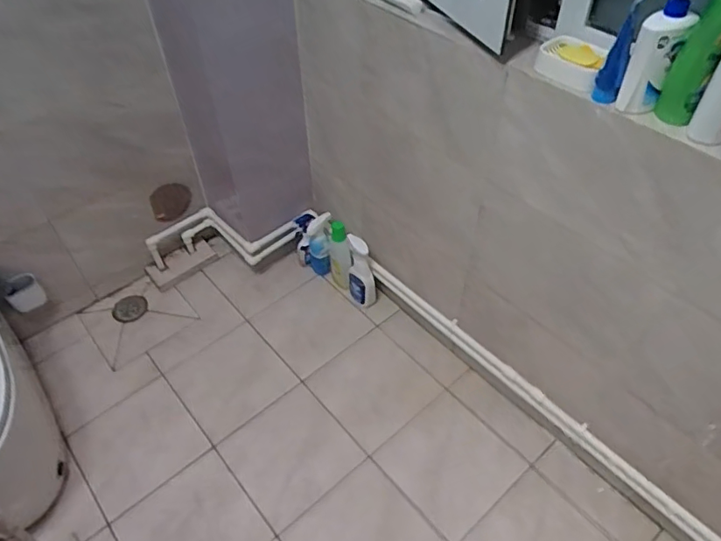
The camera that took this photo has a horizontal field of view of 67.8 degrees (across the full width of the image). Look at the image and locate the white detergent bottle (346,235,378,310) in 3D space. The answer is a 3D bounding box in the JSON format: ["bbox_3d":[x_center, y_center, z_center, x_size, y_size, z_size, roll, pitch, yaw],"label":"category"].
[{"bbox_3d":[0.000,-0.003,1.695,0.080,0.255,0.077,-11,26,-7],"label":"white detergent bottle"}]

